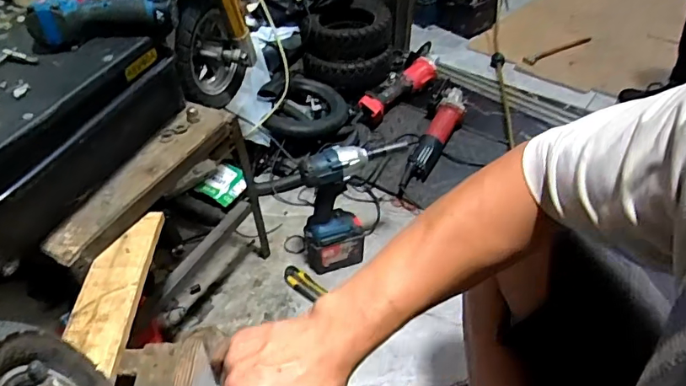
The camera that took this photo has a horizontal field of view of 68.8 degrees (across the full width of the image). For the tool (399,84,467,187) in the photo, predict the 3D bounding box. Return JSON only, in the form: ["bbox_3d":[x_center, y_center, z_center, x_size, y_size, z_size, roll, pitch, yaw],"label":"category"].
[{"bbox_3d":[0.228,-0.146,1.244,0.073,0.073,0.322,22,64,23],"label":"tool"}]

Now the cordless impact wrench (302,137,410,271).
[{"bbox_3d":[0.023,0.033,0.997,0.205,0.286,0.073,-7,43,-7],"label":"cordless impact wrench"}]

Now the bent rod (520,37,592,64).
[{"bbox_3d":[0.697,-0.464,1.634,0.292,0.014,0.035,-21,46,-21],"label":"bent rod"}]

